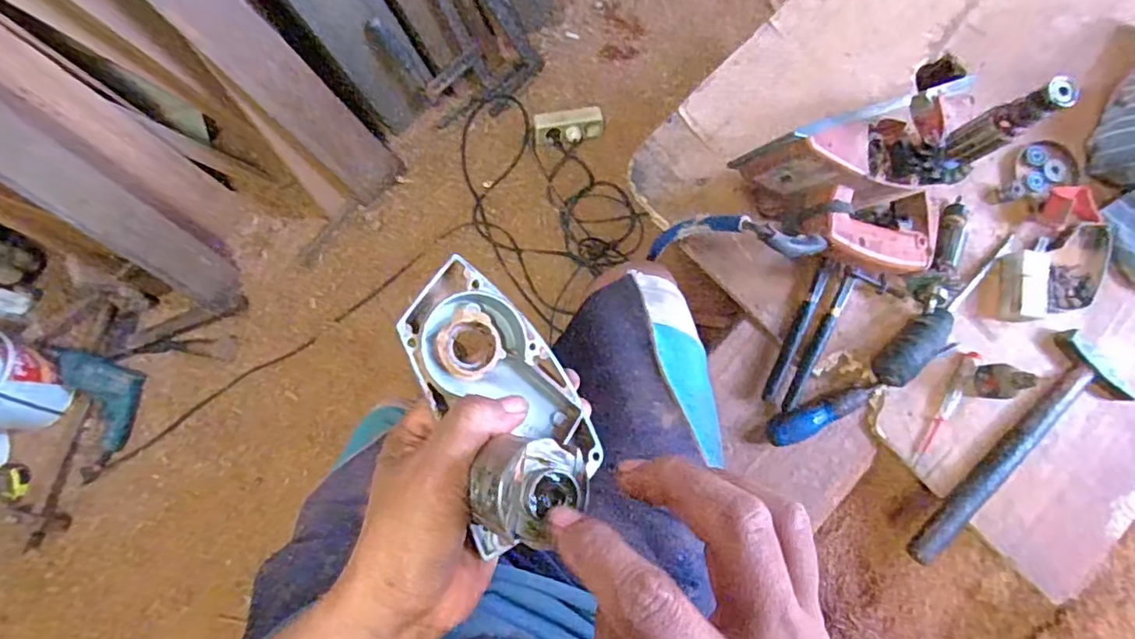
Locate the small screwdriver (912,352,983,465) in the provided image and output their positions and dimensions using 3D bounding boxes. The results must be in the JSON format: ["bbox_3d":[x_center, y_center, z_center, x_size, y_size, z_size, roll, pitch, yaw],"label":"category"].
[{"bbox_3d":[0.384,0.089,0.601,0.019,0.017,0.126,33,81,5],"label":"small screwdriver"}]

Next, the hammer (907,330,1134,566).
[{"bbox_3d":[0.454,0.140,0.588,0.077,0.021,0.296,43,82,7],"label":"hammer"}]

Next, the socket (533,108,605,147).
[{"bbox_3d":[0.005,-0.426,1.316,0.158,0.053,0.074,-4,79,-1],"label":"socket"}]

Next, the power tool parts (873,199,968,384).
[{"bbox_3d":[0.371,-0.028,0.606,0.051,0.035,0.215,23,80,4],"label":"power tool parts"}]

